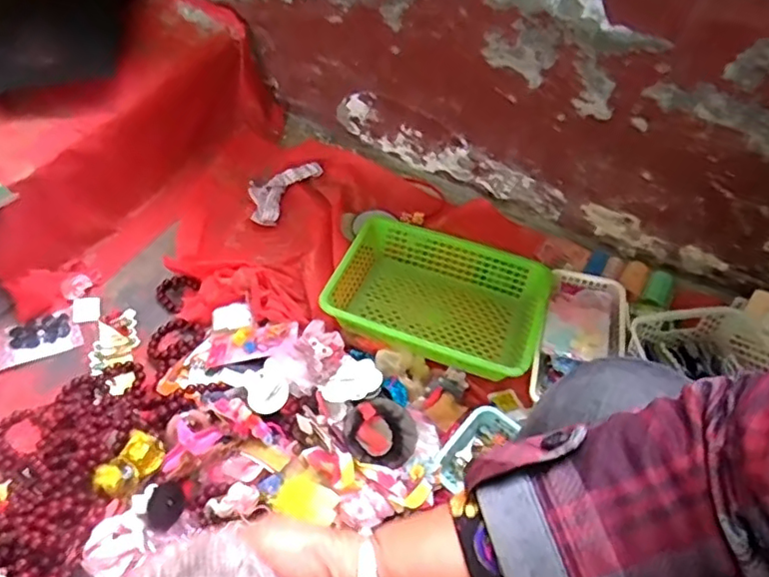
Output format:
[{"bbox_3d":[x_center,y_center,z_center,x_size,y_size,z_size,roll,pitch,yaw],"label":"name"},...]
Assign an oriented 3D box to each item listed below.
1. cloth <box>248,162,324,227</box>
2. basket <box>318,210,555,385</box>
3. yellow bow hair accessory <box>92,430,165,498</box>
[{"bbox_3d":[-0.203,-0.194,1.160,0.084,0.025,0.184,25,55,17],"label":"cloth"},{"bbox_3d":[0.084,0.020,0.961,0.329,0.092,0.234,18,53,12],"label":"basket"},{"bbox_3d":[-0.320,0.222,0.756,0.047,0.031,0.084,24,55,16],"label":"yellow bow hair accessory"}]

